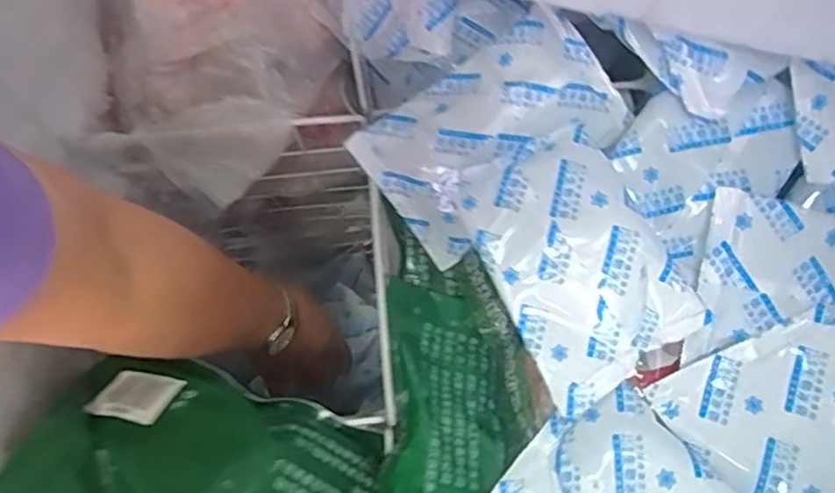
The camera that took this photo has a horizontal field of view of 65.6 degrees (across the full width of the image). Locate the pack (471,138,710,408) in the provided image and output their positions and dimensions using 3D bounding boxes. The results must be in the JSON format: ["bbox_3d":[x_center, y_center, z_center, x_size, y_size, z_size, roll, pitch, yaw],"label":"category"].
[{"bbox_3d":[0.087,0.008,0.359,0.090,0.024,0.137,-25,79,-5],"label":"pack"}]

